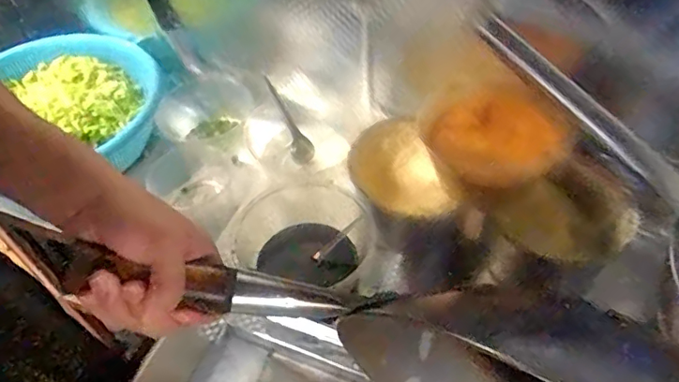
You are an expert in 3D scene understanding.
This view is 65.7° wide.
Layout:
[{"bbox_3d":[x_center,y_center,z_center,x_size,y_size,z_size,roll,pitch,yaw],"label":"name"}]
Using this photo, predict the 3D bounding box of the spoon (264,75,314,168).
[{"bbox_3d":[-0.080,-0.106,0.794,0.032,0.018,0.138,-29,96,-20],"label":"spoon"}]

